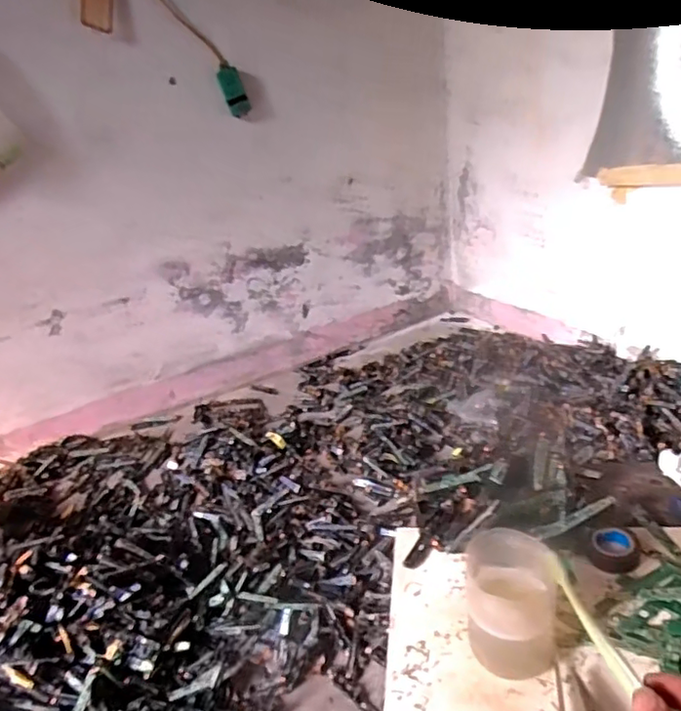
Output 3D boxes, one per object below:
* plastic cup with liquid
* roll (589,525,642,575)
[{"bbox_3d":[0.147,0.212,0.510,0.074,0.100,0.080,-6,26,3],"label":"plastic cup with liquid"},{"bbox_3d":[0.276,0.195,0.591,0.046,0.019,0.047,-6,26,3],"label":"roll"}]

